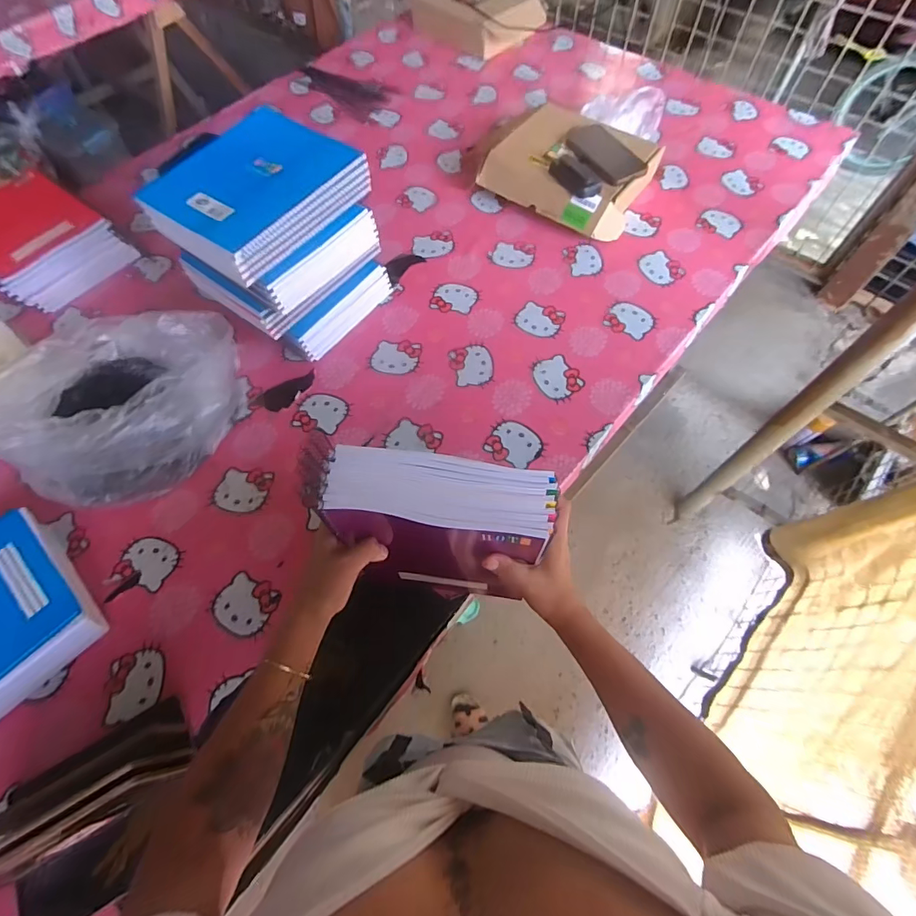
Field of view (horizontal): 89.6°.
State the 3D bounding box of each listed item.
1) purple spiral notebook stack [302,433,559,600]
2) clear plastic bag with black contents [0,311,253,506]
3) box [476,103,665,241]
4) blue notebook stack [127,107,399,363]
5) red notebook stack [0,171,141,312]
[{"bbox_3d":[-0.018,0.080,0.505,0.213,0.258,0.068,8,63,7],"label":"purple spiral notebook stack"},{"bbox_3d":[-0.474,-0.082,0.678,0.269,0.154,0.269,-7,62,-1],"label":"clear plastic bag with black contents"},{"bbox_3d":[0.230,-0.591,0.933,0.325,0.095,0.281,33,69,18],"label":"box"},{"bbox_3d":[-0.278,-0.339,0.751,0.233,0.241,0.255,34,69,18],"label":"blue notebook stack"},{"bbox_3d":[-0.807,-0.418,0.892,0.260,0.103,0.226,38,70,20],"label":"red notebook stack"}]

